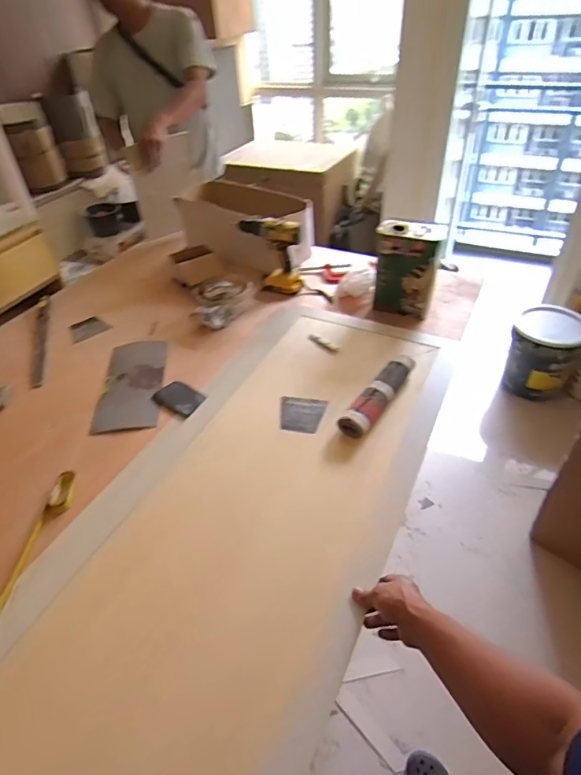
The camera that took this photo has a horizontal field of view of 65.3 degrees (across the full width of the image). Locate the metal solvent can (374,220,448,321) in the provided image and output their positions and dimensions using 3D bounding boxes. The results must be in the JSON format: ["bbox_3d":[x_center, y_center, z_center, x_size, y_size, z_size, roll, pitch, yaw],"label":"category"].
[{"bbox_3d":[0.311,-0.315,1.211,0.164,0.216,0.113,11,43,15],"label":"metal solvent can"}]

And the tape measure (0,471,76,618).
[{"bbox_3d":[-0.432,0.260,0.777,0.046,0.018,0.279,1,42,5],"label":"tape measure"}]

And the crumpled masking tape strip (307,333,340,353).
[{"bbox_3d":[0.082,-0.112,1.141,0.026,0.006,0.100,-32,49,-29],"label":"crumpled masking tape strip"}]

